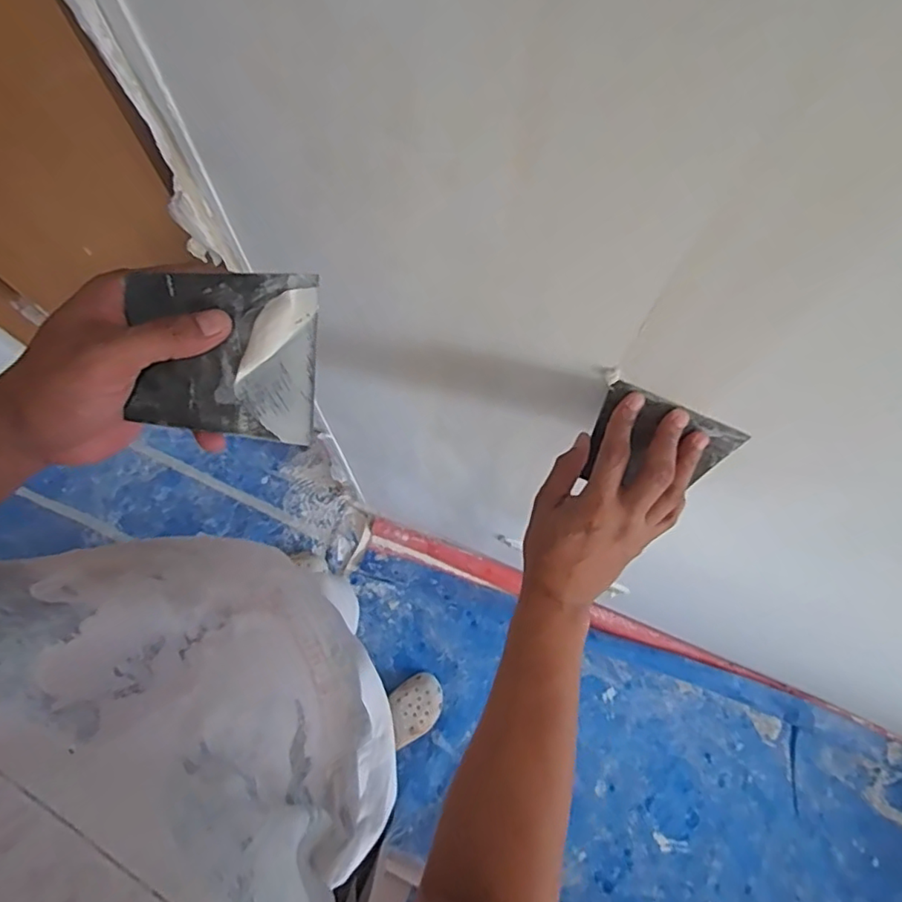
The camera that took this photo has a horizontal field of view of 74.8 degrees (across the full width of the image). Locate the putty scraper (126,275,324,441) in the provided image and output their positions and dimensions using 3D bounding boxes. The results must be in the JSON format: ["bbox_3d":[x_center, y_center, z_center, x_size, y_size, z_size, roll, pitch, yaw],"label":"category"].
[{"bbox_3d":[-0.123,-0.052,0.328,0.093,0.010,0.092,1,94,-16],"label":"putty scraper"}]

